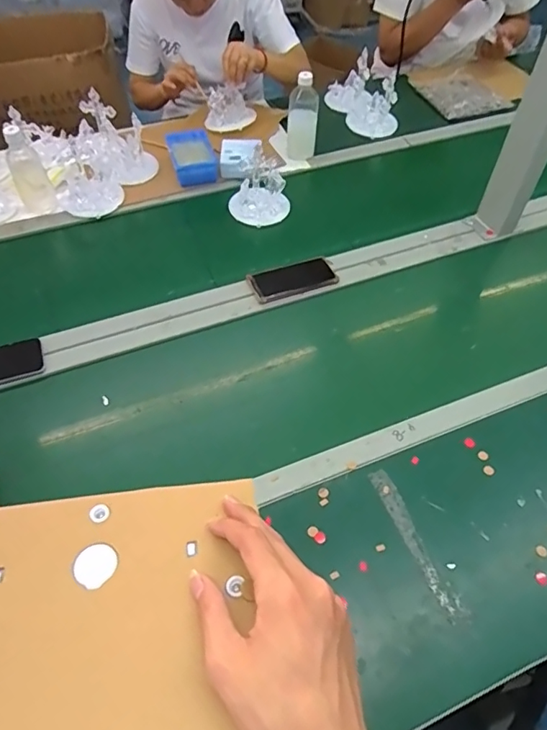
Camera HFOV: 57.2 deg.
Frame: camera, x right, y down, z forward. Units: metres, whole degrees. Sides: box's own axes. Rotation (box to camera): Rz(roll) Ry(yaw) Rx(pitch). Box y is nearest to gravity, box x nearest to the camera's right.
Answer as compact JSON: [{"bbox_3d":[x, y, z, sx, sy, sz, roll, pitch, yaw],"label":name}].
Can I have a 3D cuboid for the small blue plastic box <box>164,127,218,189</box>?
[{"bbox_3d":[-0.189,-0.474,1.148,0.101,0.056,0.146,-14,55,-13],"label":"small blue plastic box"}]

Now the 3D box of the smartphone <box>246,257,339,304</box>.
[{"bbox_3d":[0.038,-0.163,0.960,0.169,0.017,0.067,-17,56,-14],"label":"smartphone"}]

